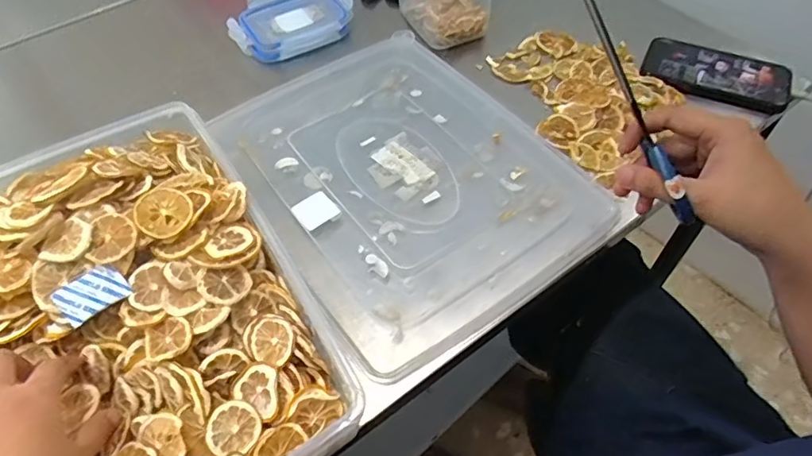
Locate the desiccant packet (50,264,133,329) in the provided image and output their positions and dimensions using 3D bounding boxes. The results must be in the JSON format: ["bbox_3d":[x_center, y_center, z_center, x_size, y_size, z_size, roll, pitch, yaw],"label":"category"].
[{"bbox_3d":[-0.231,0.048,0.392,0.045,0.005,0.030,-34,85,-22],"label":"desiccant packet"}]

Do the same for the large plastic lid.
[{"bbox_3d":[-0.011,-0.068,0.539,0.278,0.014,0.365,-30,58,-19],"label":"large plastic lid"}]

